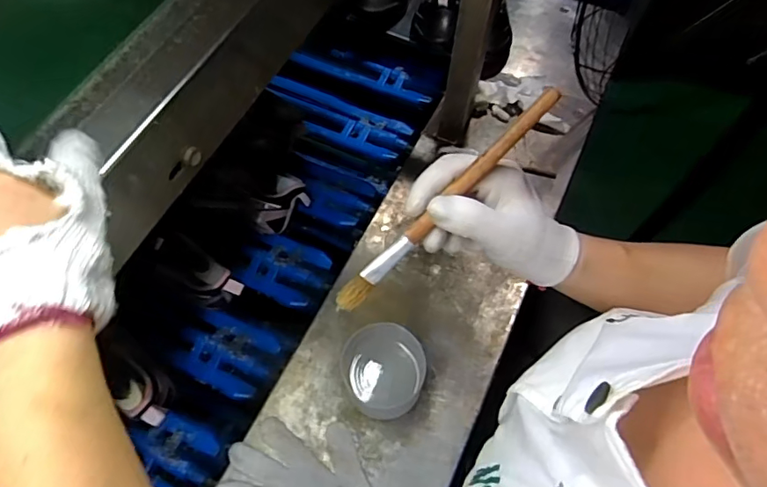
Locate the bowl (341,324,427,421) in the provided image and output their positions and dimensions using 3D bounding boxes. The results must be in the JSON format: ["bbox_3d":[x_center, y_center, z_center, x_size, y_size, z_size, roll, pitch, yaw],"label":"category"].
[{"bbox_3d":[-0.001,0.152,0.625,0.098,0.046,0.099,0,62,-1],"label":"bowl"}]

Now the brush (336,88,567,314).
[{"bbox_3d":[0.037,-0.024,0.333,0.193,0.008,0.012,-46,68,13],"label":"brush"}]

